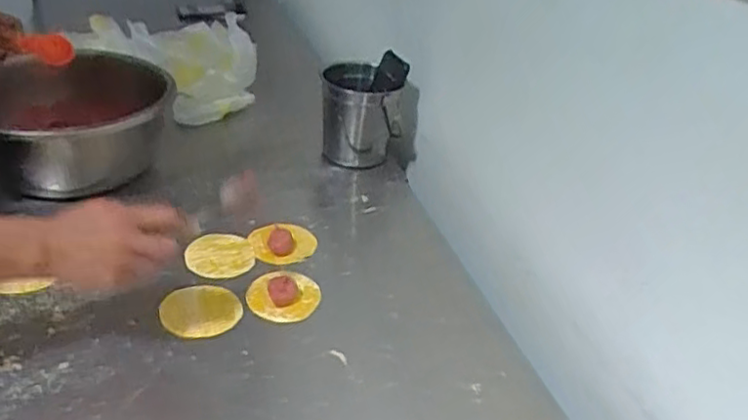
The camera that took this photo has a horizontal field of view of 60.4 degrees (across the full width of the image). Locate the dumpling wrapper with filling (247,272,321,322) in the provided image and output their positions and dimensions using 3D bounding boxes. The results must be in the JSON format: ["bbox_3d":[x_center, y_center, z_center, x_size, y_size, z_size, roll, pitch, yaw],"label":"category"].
[{"bbox_3d":[-0.103,0.094,0.733,0.079,0.021,0.067,5,32,-3],"label":"dumpling wrapper with filling"}]

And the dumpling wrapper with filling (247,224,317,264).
[{"bbox_3d":[-0.117,0.043,0.831,0.080,0.023,0.066,-7,35,-21],"label":"dumpling wrapper with filling"}]

